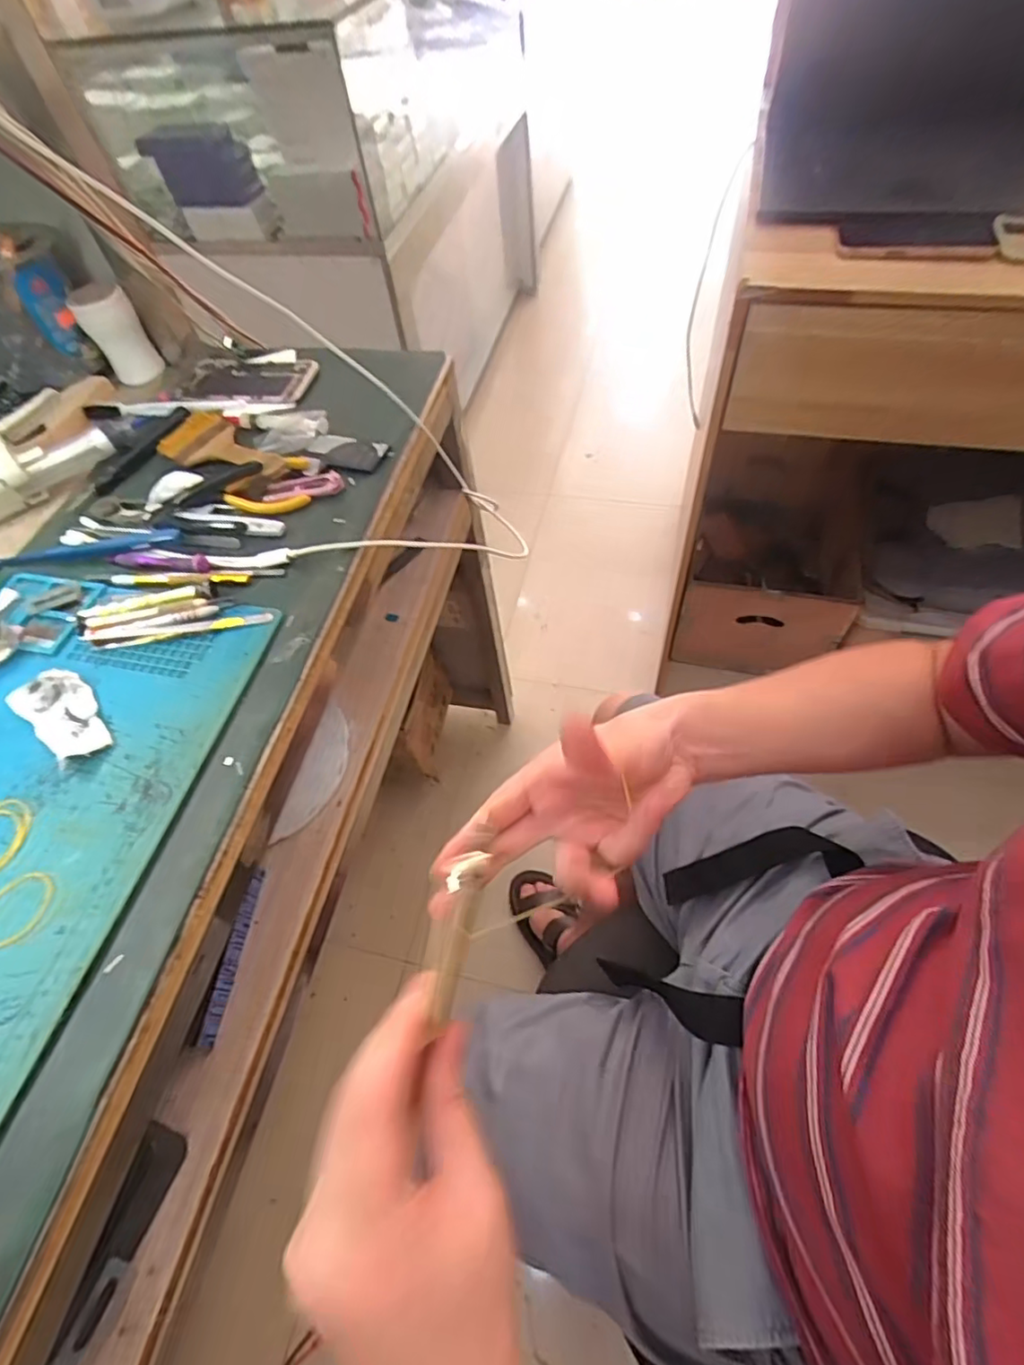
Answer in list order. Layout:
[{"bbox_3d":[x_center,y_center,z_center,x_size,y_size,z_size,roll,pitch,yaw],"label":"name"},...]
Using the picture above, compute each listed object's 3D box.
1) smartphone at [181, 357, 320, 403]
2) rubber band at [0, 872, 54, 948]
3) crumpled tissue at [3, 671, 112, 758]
[{"bbox_3d":[-0.277,-0.315,0.620,0.143,0.009,0.074,4,59,9],"label":"smartphone"},{"bbox_3d":[-0.287,0.131,0.337,0.049,0.004,0.037,-39,62,-18],"label":"rubber band"},{"bbox_3d":[-0.304,0.021,0.402,0.078,0.016,0.042,34,66,24],"label":"crumpled tissue"}]

